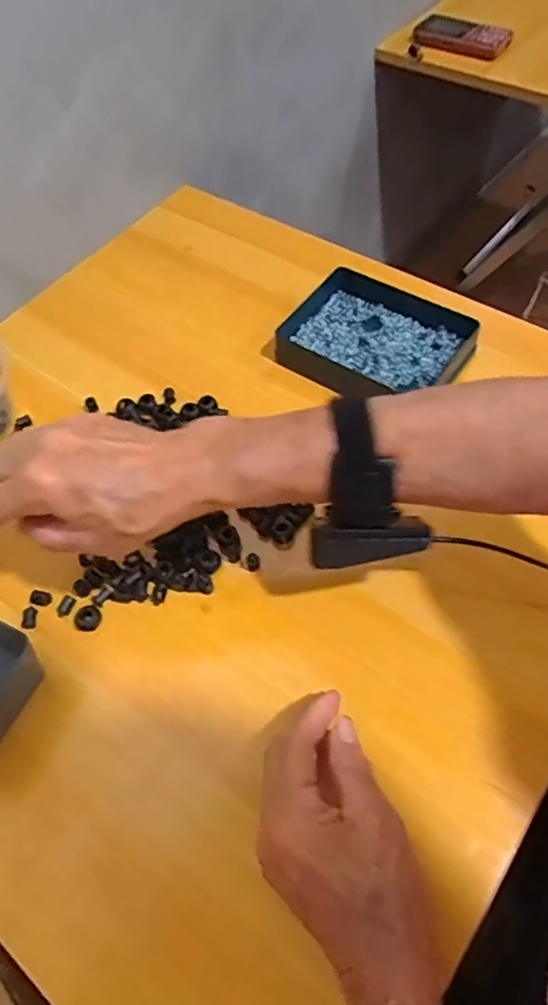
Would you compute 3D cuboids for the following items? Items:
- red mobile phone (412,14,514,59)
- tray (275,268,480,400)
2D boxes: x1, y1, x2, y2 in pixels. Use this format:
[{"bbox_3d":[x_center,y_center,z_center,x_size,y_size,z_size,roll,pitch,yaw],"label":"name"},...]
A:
[{"bbox_3d":[0.261,-0.649,0.840,0.127,0.022,0.059,31,66,21],"label":"red mobile phone"},{"bbox_3d":[0.083,-0.140,0.528,0.153,0.029,0.119,28,65,19],"label":"tray"}]

